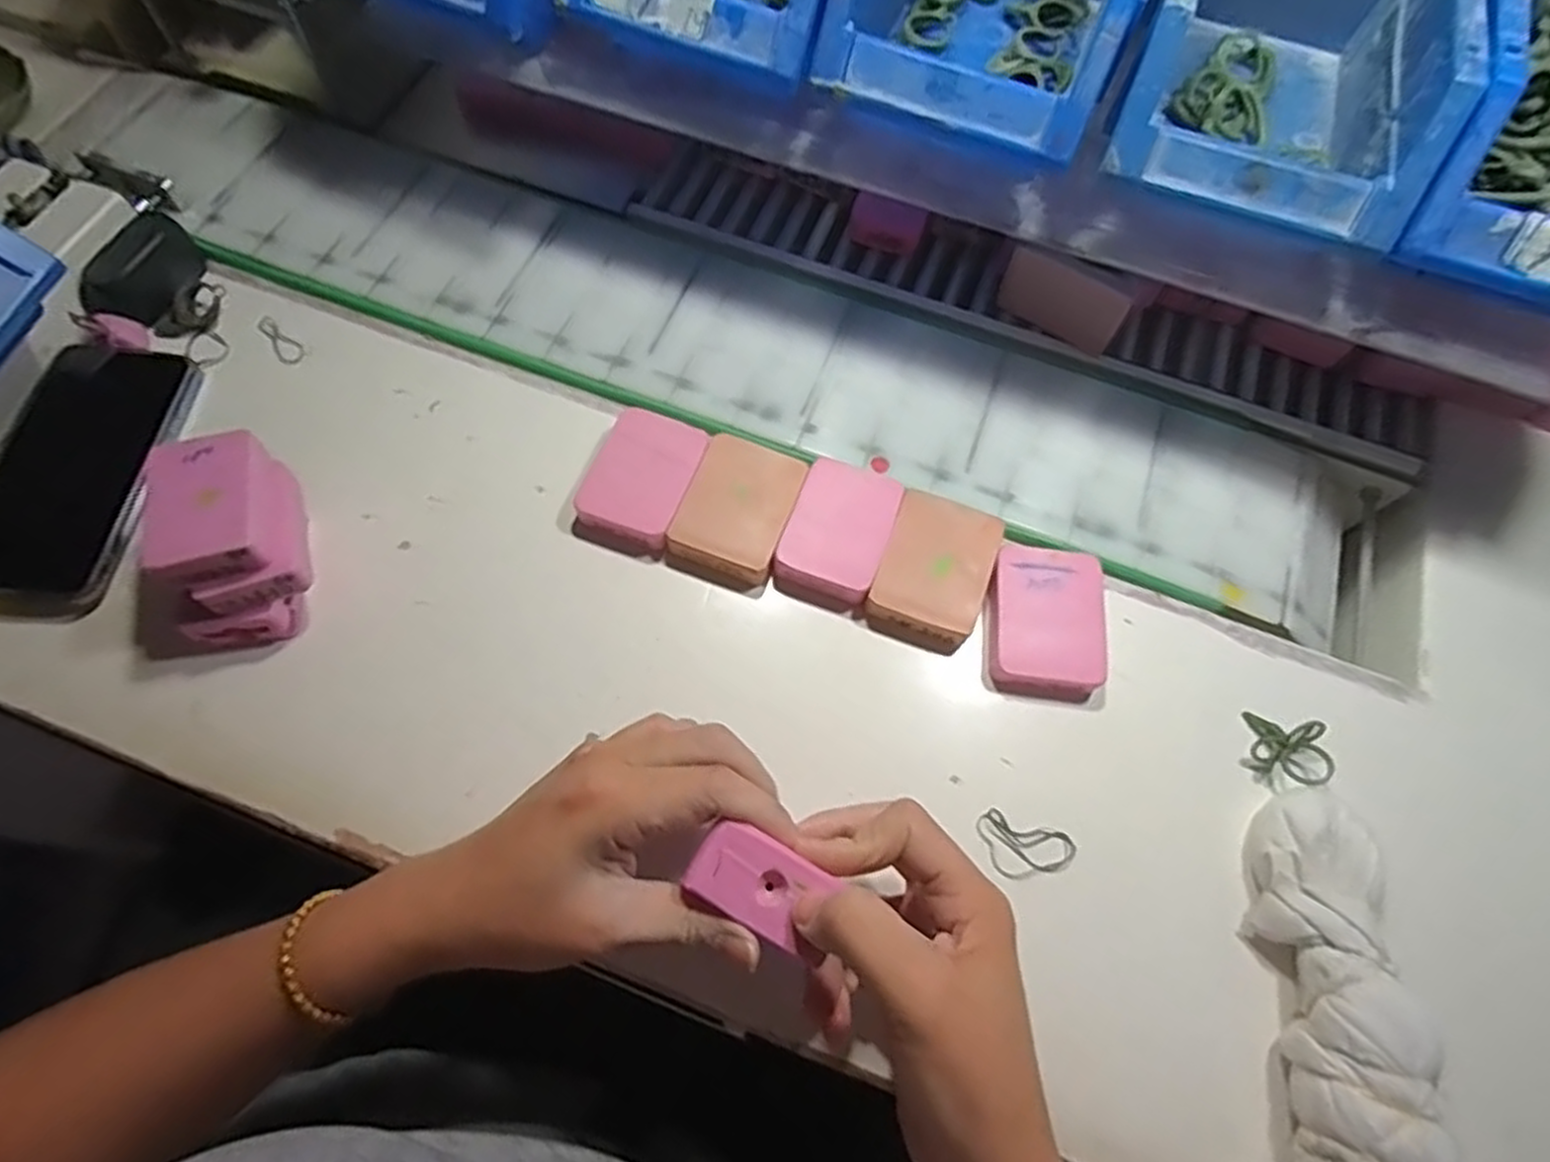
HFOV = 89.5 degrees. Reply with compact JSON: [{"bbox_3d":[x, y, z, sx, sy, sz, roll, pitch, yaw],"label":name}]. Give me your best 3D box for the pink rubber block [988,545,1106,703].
[{"bbox_3d":[0.135,0.020,0.392,0.057,0.015,0.074,9,68,1],"label":"pink rubber block"}]

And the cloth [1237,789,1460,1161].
[{"bbox_3d":[0.230,0.177,0.316,0.050,0.048,0.177,10,68,1],"label":"cloth"}]

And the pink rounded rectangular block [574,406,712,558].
[{"bbox_3d":[-0.069,-0.052,0.405,0.050,0.016,0.070,20,68,5],"label":"pink rounded rectangular block"}]

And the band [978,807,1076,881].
[{"bbox_3d":[0.114,0.123,0.356,0.044,0.004,0.027,18,68,4],"label":"band"}]

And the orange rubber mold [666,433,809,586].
[{"bbox_3d":[-0.019,-0.038,0.406,0.053,0.015,0.071,20,68,5],"label":"orange rubber mold"}]

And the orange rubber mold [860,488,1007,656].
[{"bbox_3d":[0.081,-0.005,0.398,0.053,0.016,0.073,21,68,5],"label":"orange rubber mold"}]

